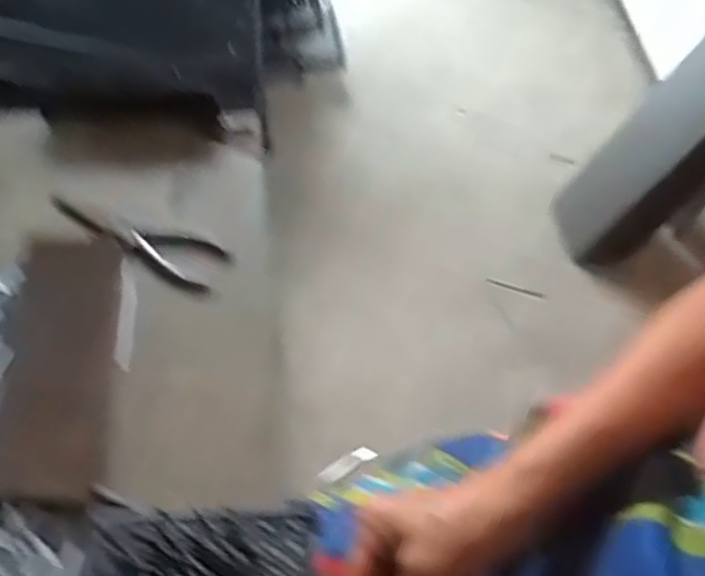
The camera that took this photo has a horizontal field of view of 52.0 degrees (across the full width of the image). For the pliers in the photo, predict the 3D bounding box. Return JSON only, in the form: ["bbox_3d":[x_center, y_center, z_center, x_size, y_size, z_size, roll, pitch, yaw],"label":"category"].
[{"bbox_3d":[-0.215,-0.045,0.697,0.187,0.010,0.054,19,59,10],"label":"pliers"}]

